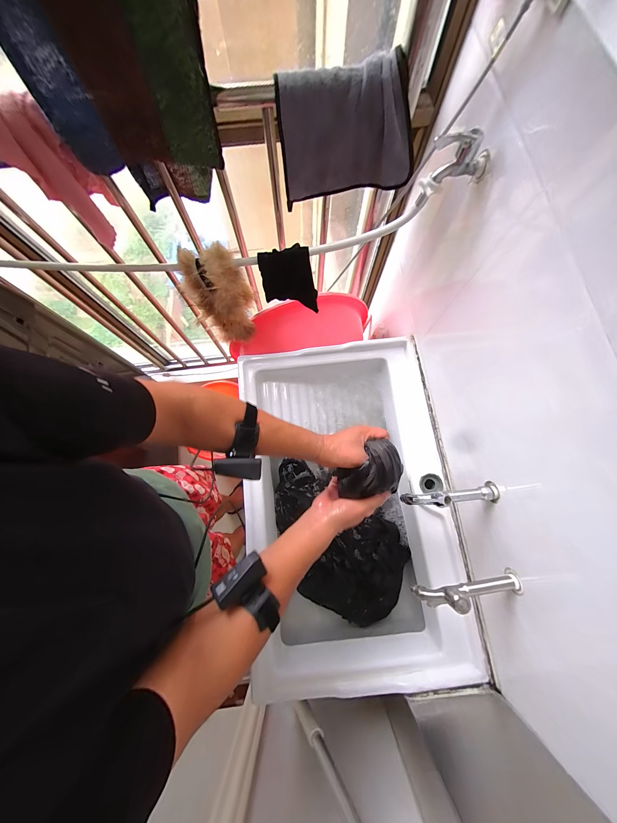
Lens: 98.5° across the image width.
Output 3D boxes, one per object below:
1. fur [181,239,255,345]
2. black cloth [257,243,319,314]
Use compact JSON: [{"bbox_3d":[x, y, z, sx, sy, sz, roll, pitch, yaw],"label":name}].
[{"bbox_3d":[-0.239,-0.306,0.719,0.142,0.279,0.099,18,76,5],"label":"fur"},{"bbox_3d":[-0.045,-0.319,0.666,0.131,0.182,0.040,-8,75,-2],"label":"black cloth"}]

